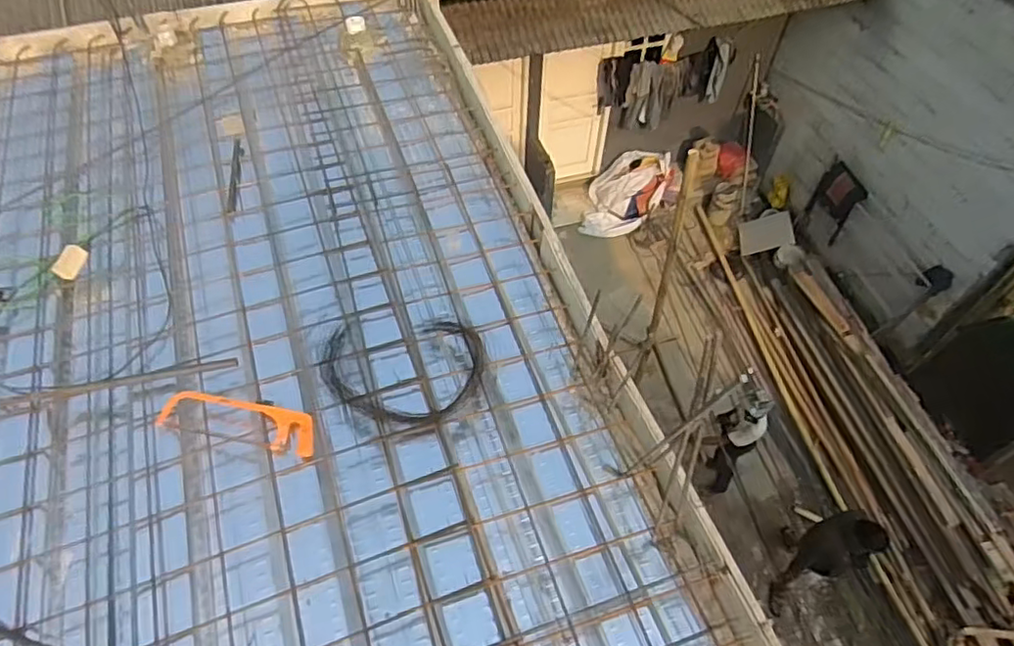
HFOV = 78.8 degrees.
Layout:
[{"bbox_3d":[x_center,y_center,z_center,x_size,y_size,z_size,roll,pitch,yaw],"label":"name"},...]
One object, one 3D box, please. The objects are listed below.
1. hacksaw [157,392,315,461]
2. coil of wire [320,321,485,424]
[{"bbox_3d":[-0.741,0.272,1.730,0.481,0.046,0.143,13,54,8],"label":"hacksaw"},{"bbox_3d":[-0.306,0.137,1.839,0.479,0.054,0.391,-7,53,-7],"label":"coil of wire"}]

